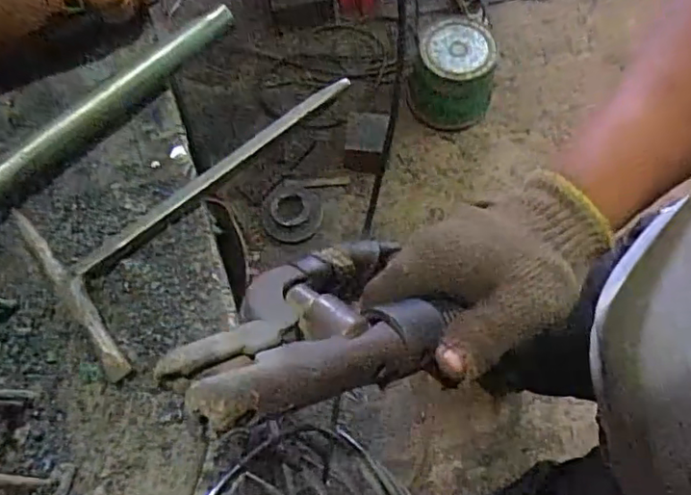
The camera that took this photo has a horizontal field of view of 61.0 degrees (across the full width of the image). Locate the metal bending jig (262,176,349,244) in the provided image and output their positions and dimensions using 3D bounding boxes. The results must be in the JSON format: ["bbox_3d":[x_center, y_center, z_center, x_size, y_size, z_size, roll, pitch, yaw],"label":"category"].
[{"bbox_3d":[-0.085,-0.084,1.286,0.202,0.031,0.139,-7,84,-28],"label":"metal bending jig"}]

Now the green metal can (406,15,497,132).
[{"bbox_3d":[0.253,-0.397,1.362,0.182,0.180,0.221,21,71,9],"label":"green metal can"}]

